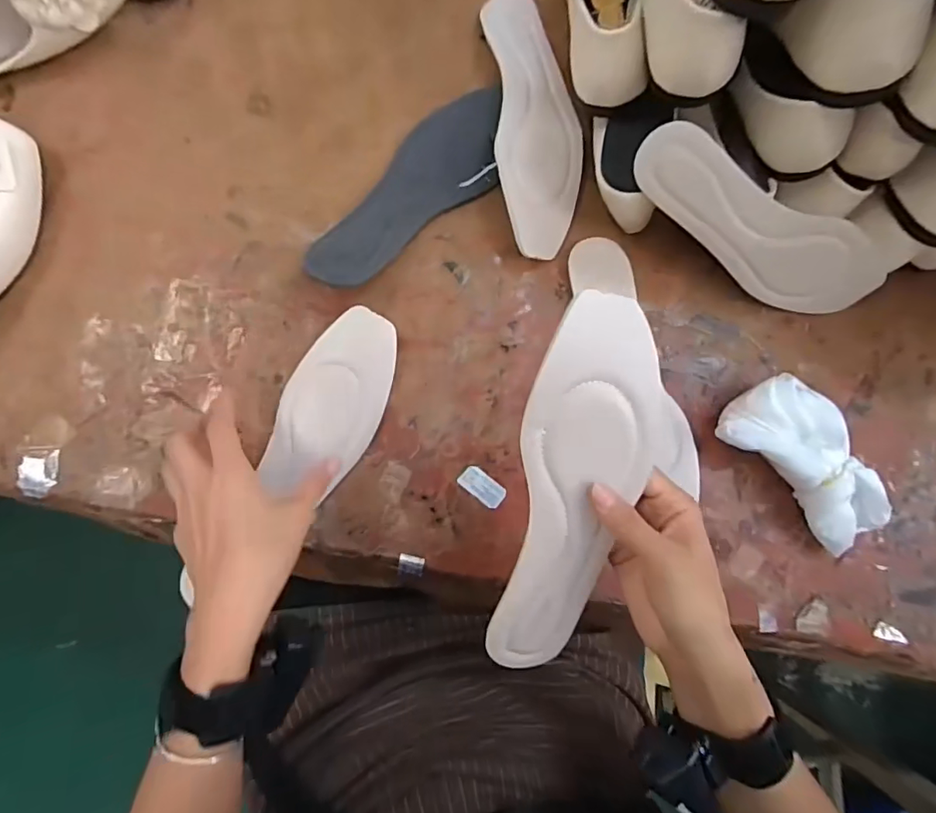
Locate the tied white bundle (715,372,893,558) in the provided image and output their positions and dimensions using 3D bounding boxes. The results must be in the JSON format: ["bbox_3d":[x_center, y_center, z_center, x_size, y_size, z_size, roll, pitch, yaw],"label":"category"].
[{"bbox_3d":[0.285,0.045,0.430,0.149,0.050,0.073,44,82,0],"label":"tied white bundle"}]

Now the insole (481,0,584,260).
[{"bbox_3d":[0.059,-0.254,0.452,0.077,0.030,0.246,-3,84,-6],"label":"insole"}]

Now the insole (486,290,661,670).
[{"bbox_3d":[0.064,0.059,0.316,0.076,0.013,0.244,8,106,-5],"label":"insole"}]

